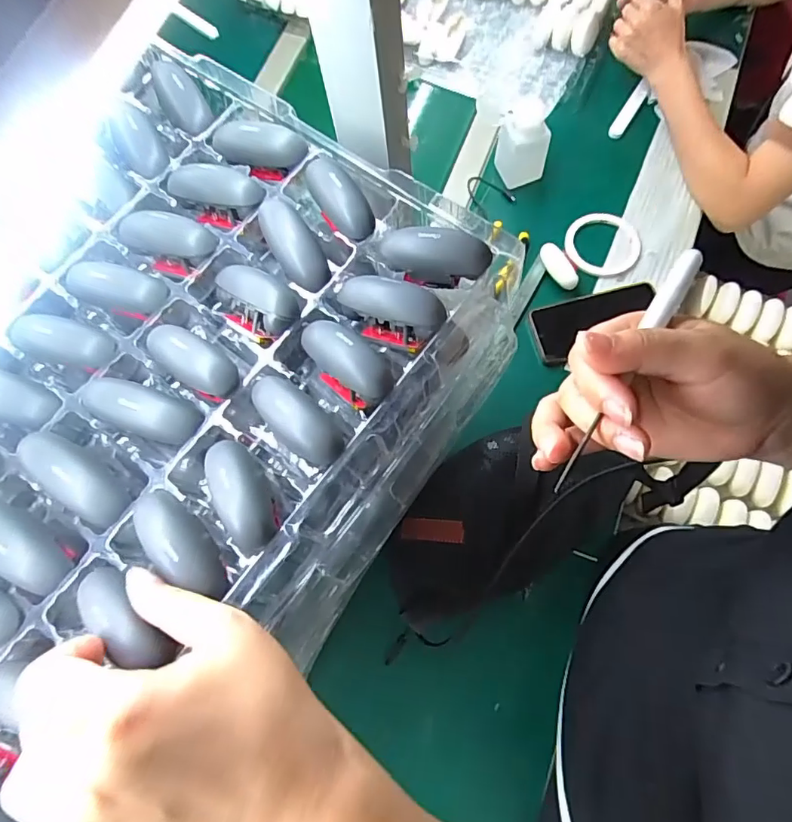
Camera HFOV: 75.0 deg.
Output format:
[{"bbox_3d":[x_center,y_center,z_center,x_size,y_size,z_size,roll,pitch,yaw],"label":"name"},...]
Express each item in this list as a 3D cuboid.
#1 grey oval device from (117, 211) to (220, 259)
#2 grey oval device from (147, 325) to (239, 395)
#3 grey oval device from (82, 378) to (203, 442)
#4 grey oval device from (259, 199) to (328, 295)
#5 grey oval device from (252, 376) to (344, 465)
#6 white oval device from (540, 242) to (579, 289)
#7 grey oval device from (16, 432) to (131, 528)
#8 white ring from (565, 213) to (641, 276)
[{"bbox_3d":[-0.140,-0.107,0.313,0.063,0.016,0.024,15,75,8],"label":"grey oval device"},{"bbox_3d":[-0.115,-0.030,0.284,0.062,0.017,0.025,29,77,12],"label":"grey oval device"},{"bbox_3d":[-0.139,-0.001,0.281,0.066,0.018,0.026,20,75,9],"label":"grey oval device"},{"bbox_3d":[-0.063,-0.100,0.306,0.026,0.015,0.066,-31,74,-6],"label":"grey oval device"},{"bbox_3d":[-0.054,0.004,0.273,0.059,0.015,0.026,42,80,14],"label":"grey oval device"},{"bbox_3d":[0.211,-0.186,0.672,0.027,0.025,0.067,-29,73,-5],"label":"white oval device"},{"bbox_3d":[-0.168,0.035,0.269,0.063,0.016,0.027,39,77,-2],"label":"grey oval device"},{"bbox_3d":[0.280,-0.226,0.691,0.097,0.008,0.096,0,73,1],"label":"white ring"}]

